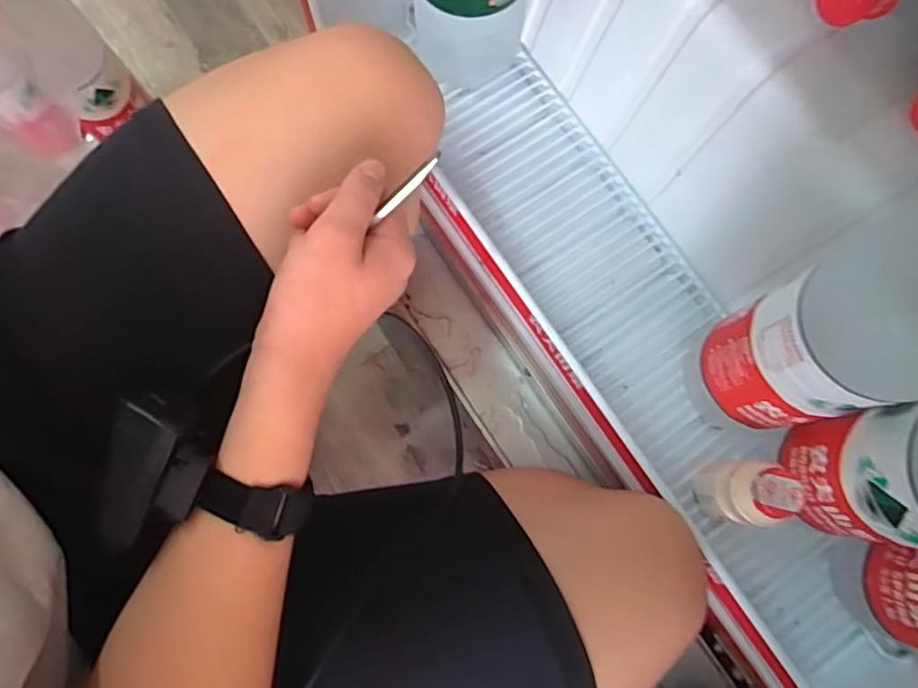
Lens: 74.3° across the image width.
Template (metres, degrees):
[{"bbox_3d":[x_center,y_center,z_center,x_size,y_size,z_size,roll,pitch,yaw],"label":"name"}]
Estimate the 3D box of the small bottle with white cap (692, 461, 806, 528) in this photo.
[{"bbox_3d":[0.198,0.107,0.427,0.040,0.086,0.044,4,78,0],"label":"small bottle with white cap"}]

